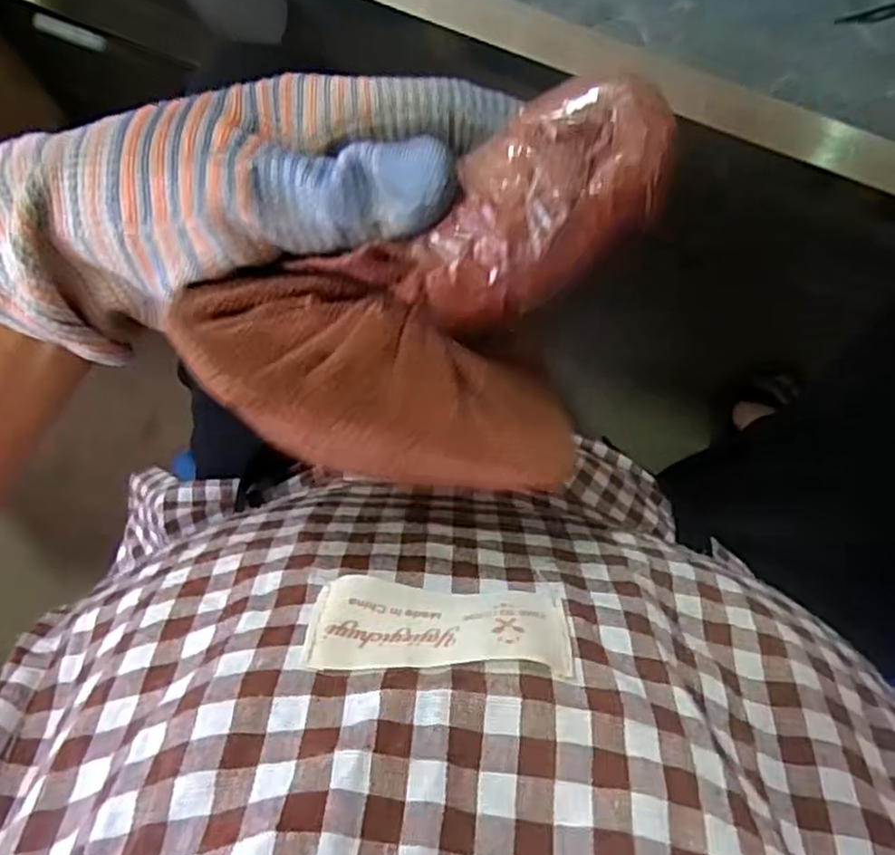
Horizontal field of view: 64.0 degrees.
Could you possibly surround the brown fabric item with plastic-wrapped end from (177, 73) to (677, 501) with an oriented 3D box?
[{"bbox_3d":[0.008,-0.024,0.182,0.126,0.038,0.083,-28,95,1],"label":"brown fabric item with plastic-wrapped end"}]

